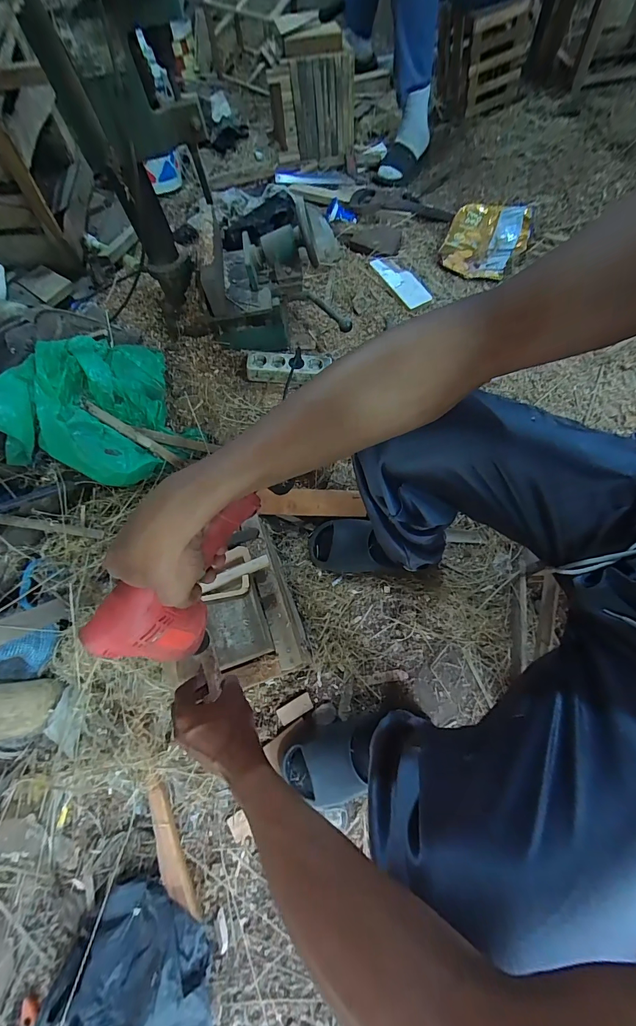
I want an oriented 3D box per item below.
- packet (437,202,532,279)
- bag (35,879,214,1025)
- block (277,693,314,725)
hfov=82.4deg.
[{"bbox_3d":[0.515,-0.844,1.105,0.226,0.039,0.325,22,69,9],"label":"packet"},{"bbox_3d":[-0.235,0.643,0.485,0.226,0.063,0.203,23,69,10],"label":"bag"},{"bbox_3d":[-0.041,0.348,0.647,0.062,0.009,0.028,-25,69,-10],"label":"block"}]

